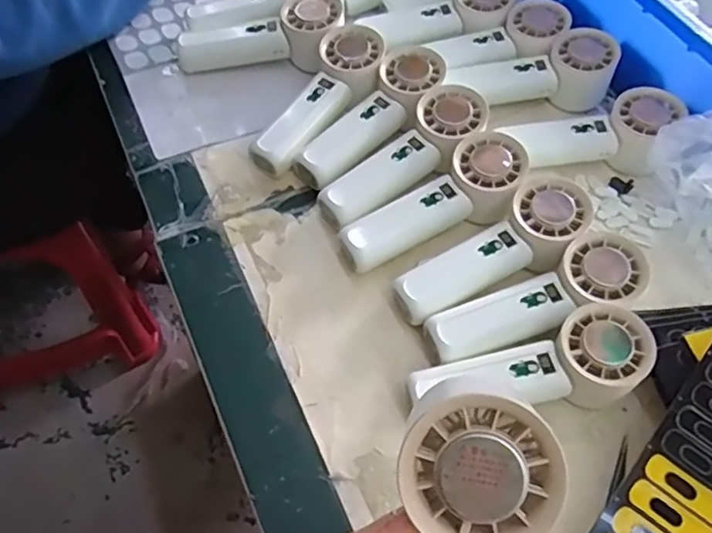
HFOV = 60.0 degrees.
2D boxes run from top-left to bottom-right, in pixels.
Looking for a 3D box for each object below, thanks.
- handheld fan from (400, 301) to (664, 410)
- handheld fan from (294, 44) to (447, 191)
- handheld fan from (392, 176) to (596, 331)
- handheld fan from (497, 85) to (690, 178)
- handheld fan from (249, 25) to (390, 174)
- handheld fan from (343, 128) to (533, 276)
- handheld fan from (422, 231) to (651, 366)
[{"bbox_3d":[0.126,0.064,0.402,0.120,0.050,0.057,-6,56,-6],"label":"handheld fan"},{"bbox_3d":[0.017,-0.124,0.522,0.053,0.044,0.158,35,61,20],"label":"handheld fan"},{"bbox_3d":[0.103,-0.004,0.449,0.151,0.049,0.057,-30,62,-21],"label":"handheld fan"},{"bbox_3d":[0.196,-0.116,0.526,0.147,0.052,0.056,1,55,-1],"label":"handheld fan"},{"bbox_3d":[-0.026,-0.140,0.531,0.056,0.051,0.156,25,58,15],"label":"handheld fan"},{"bbox_3d":[0.063,-0.045,0.470,0.157,0.035,0.063,-33,62,-8],"label":"handheld fan"},{"bbox_3d":[0.124,0.032,0.429,0.156,0.049,0.052,-20,58,-15],"label":"handheld fan"}]

